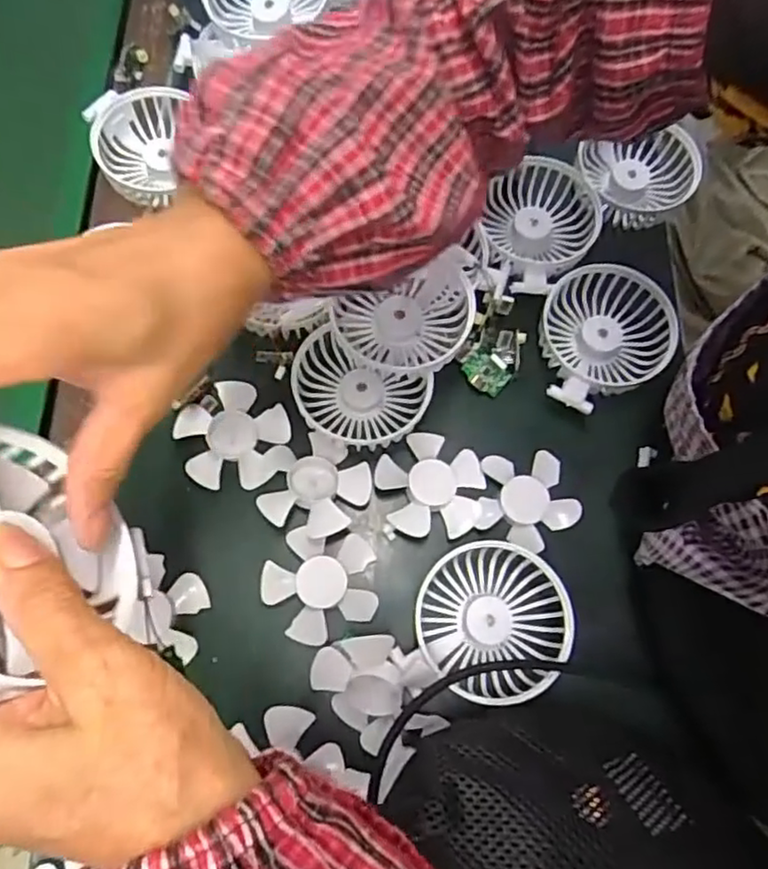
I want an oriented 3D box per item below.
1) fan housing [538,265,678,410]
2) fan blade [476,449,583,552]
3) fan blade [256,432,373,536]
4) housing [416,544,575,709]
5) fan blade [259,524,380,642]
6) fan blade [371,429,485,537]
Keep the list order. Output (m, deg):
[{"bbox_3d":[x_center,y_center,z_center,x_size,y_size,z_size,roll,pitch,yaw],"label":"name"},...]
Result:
[{"bbox_3d":[0.158,-0.068,0.449,0.087,0.029,0.099,-2,74,0],"label":"fan housing"},{"bbox_3d":[0.096,0.042,0.422,0.064,0.008,0.063,8,74,3],"label":"fan blade"},{"bbox_3d":[-0.045,0.030,0.412,0.069,0.013,0.065,0,74,0],"label":"fan blade"},{"bbox_3d":[0.065,0.112,0.389,0.088,0.029,0.088,0,74,0],"label":"housing"},{"bbox_3d":[-0.040,0.094,0.399,0.069,0.008,0.067,-6,74,-1],"label":"fan blade"},{"bbox_3d":[0.030,0.032,0.420,0.069,0.013,0.069,2,74,1],"label":"fan blade"}]

